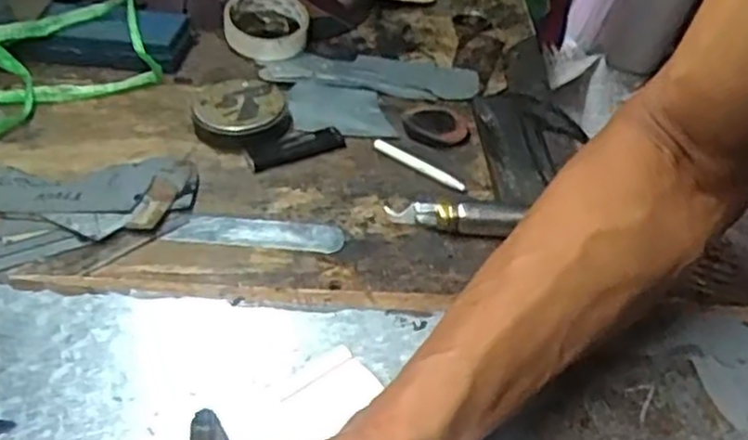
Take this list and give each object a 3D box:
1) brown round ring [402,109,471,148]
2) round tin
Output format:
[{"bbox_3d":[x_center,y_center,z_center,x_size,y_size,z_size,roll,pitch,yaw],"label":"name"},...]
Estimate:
[{"bbox_3d":[0.051,-0.078,0.625,0.051,0.009,0.053,4,41,-3],"label":"brown round ring"},{"bbox_3d":[-0.110,-0.086,0.608,0.076,0.032,0.071,4,41,-3],"label":"round tin"}]

